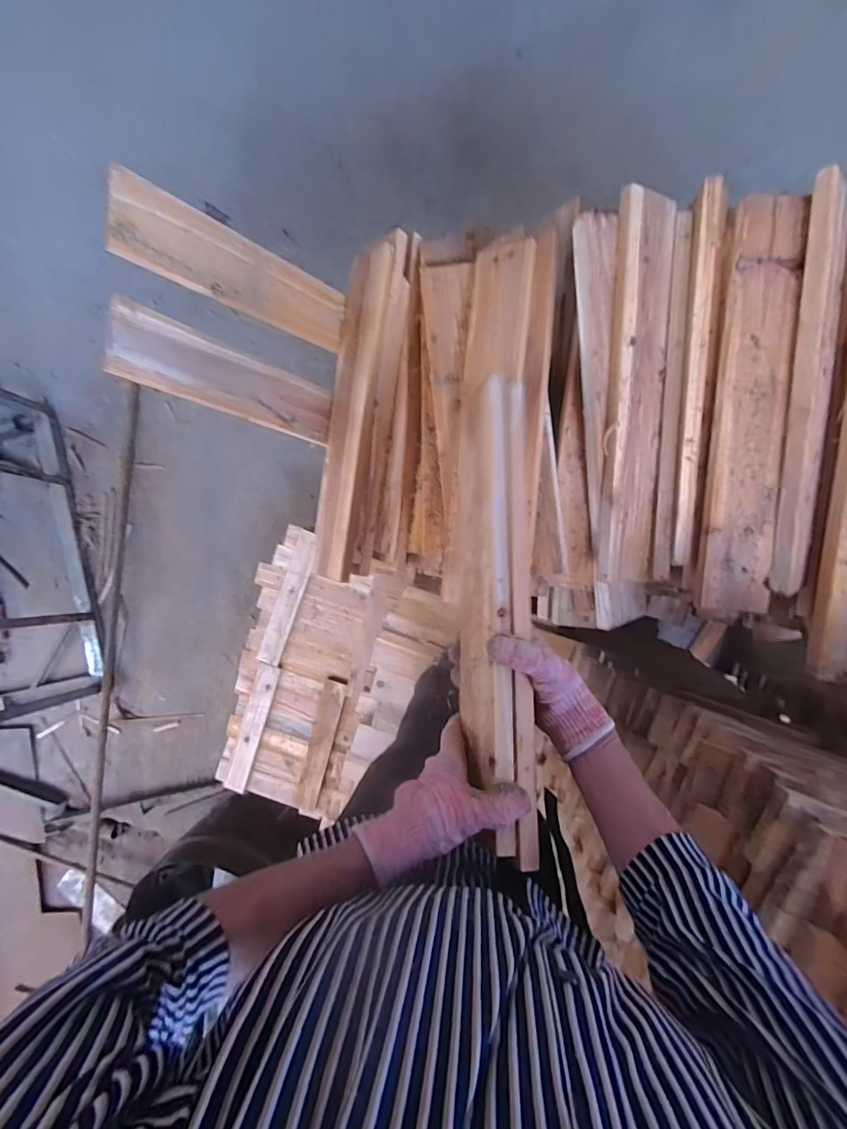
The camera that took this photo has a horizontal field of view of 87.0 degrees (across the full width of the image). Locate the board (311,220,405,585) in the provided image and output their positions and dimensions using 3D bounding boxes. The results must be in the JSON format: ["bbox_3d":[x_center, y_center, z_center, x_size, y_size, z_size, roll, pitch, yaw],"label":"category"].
[{"bbox_3d":[-0.110,-0.227,0.680,0.081,0.026,0.495,13,96,39],"label":"board"}]

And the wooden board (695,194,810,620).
[{"bbox_3d":[0.402,-0.185,0.549,0.080,0.026,0.494,3,92,5],"label":"wooden board"}]

